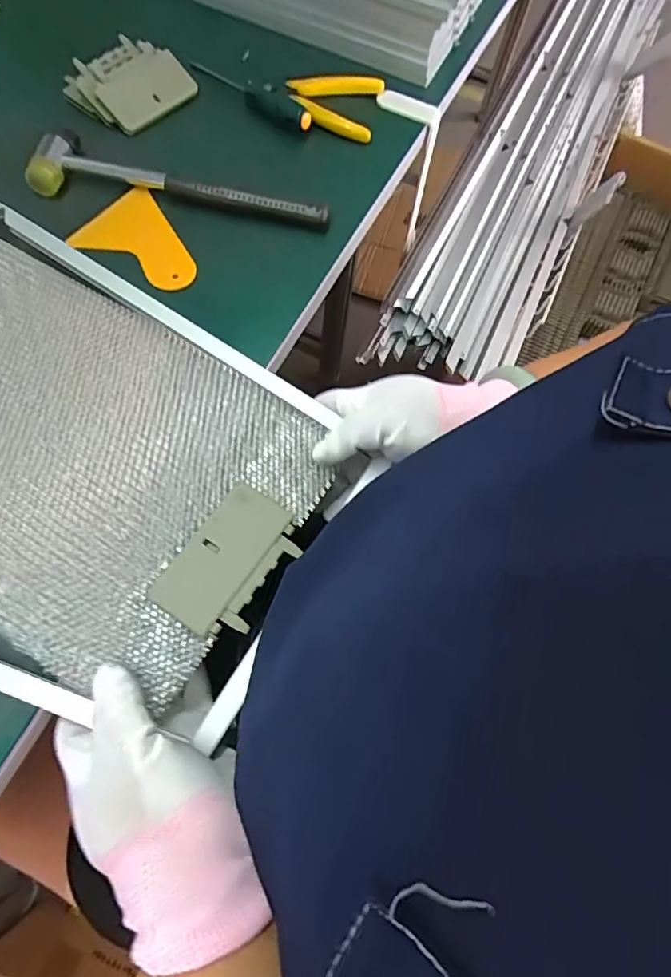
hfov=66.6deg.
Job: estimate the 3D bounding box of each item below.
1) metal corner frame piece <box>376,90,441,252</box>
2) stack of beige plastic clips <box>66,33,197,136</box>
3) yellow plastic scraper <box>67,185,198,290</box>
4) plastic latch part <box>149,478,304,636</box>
[{"bbox_3d":[0.073,-0.342,0.558,0.062,0.157,0.026,19,68,3],"label":"metal corner frame piece"},{"bbox_3d":[-0.183,-0.362,0.459,0.070,0.033,0.089,33,70,9],"label":"stack of beige plastic clips"},{"bbox_3d":[-0.150,-0.203,0.412,0.101,0.009,0.074,27,69,7],"label":"yellow plastic scraper"},{"bbox_3d":[-0.059,0.041,0.296,0.054,0.009,0.084,32,70,8],"label":"plastic latch part"}]

